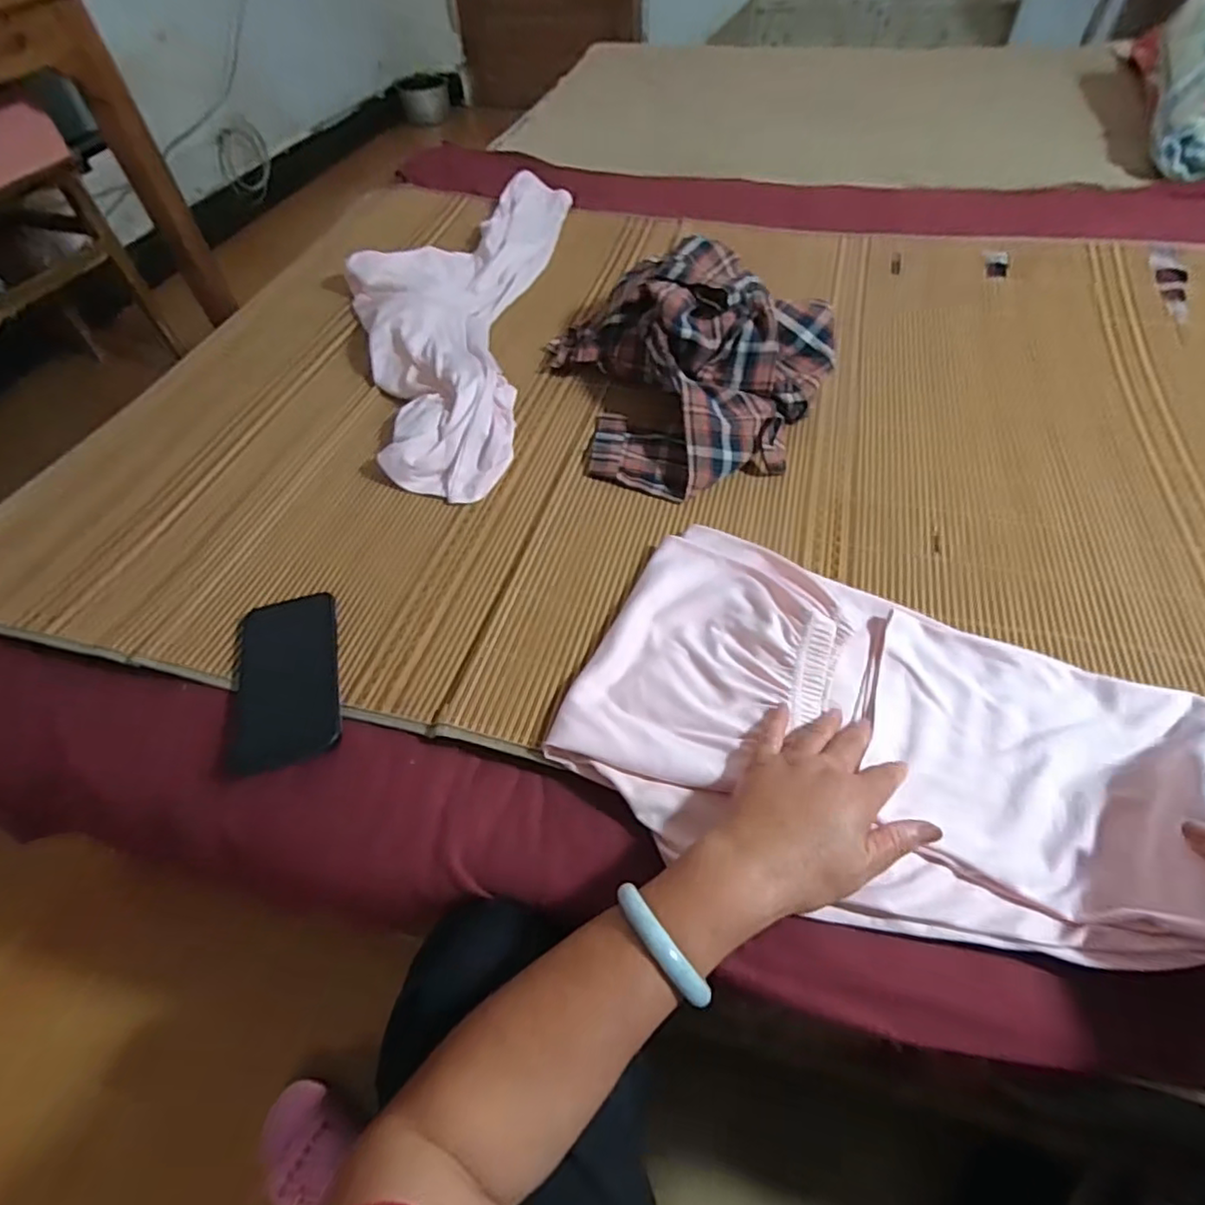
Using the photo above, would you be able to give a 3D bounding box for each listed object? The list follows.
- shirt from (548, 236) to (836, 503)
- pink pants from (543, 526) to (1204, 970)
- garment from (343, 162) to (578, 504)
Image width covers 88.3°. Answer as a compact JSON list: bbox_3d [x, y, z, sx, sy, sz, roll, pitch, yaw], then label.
[{"bbox_3d":[0.113,-0.279,0.714,0.292,0.116,0.306,-11,53,-5],"label":"shirt"},{"bbox_3d":[0.206,0.087,0.457,0.437,0.056,0.279,18,54,15],"label":"pink pants"},{"bbox_3d":[-0.220,-0.418,0.869,0.281,0.060,0.723,1,53,5],"label":"garment"}]

